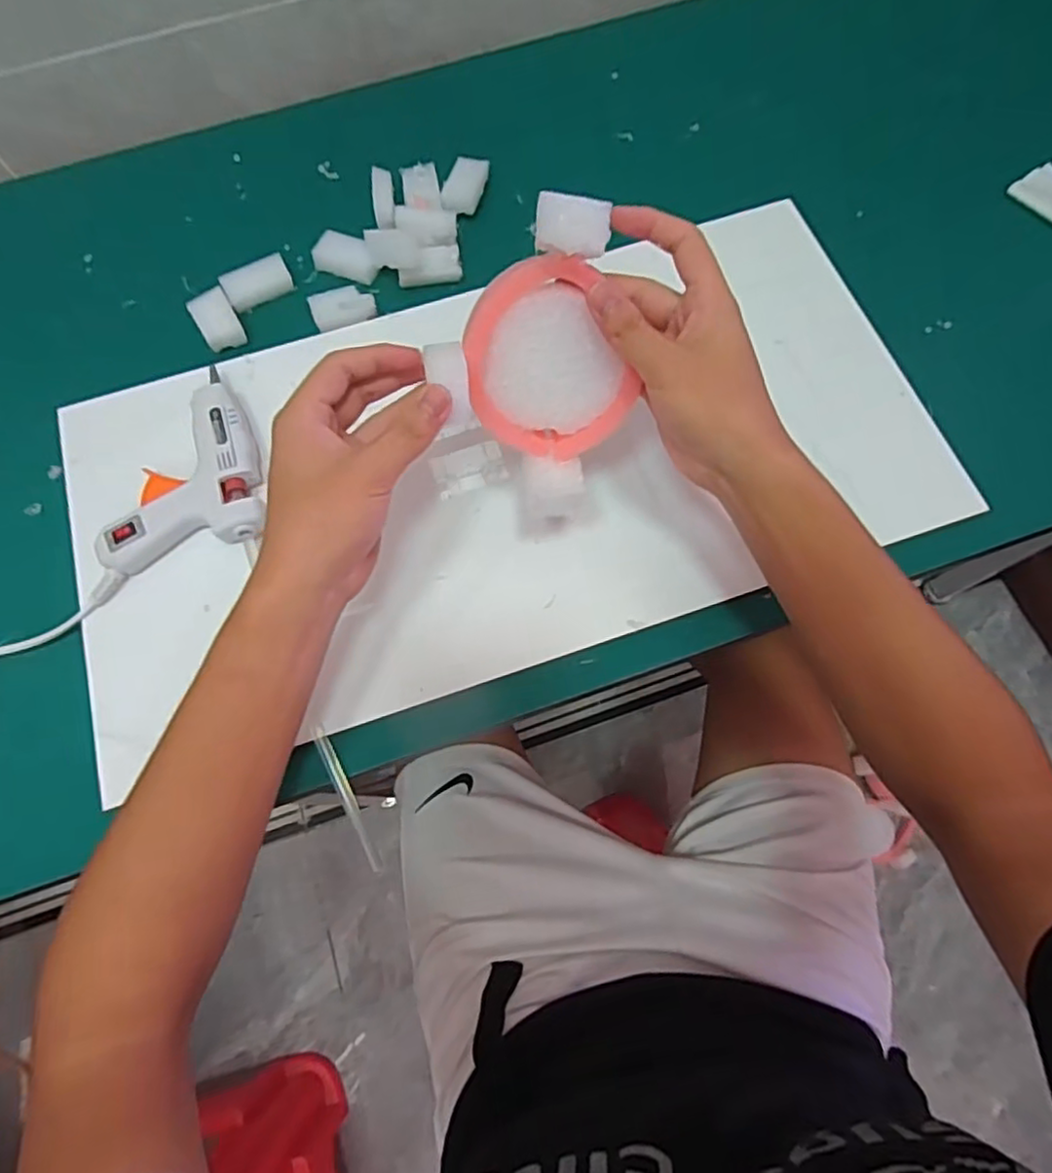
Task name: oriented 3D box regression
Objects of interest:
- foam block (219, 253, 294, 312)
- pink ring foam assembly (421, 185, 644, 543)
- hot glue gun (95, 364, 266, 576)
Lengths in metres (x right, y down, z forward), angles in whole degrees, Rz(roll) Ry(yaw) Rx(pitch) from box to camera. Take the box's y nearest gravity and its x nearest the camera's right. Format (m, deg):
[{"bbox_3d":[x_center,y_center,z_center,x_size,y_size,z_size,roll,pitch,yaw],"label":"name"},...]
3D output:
[{"bbox_3d":[-0.212,-0.241,0.520,0.052,0.018,0.027,-34,74,-10],"label":"foam block"},{"bbox_3d":[0.007,-0.107,0.351,0.099,0.158,0.026,-16,31,5],"label":"pink ring foam assembly"},{"bbox_3d":[-0.235,-0.080,0.452,0.106,0.031,0.127,-13,71,-3],"label":"hot glue gun"}]

